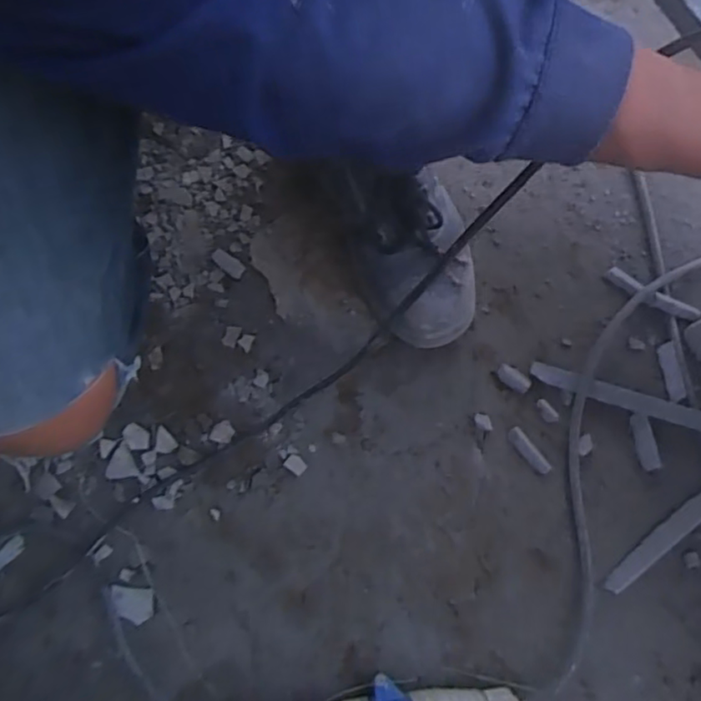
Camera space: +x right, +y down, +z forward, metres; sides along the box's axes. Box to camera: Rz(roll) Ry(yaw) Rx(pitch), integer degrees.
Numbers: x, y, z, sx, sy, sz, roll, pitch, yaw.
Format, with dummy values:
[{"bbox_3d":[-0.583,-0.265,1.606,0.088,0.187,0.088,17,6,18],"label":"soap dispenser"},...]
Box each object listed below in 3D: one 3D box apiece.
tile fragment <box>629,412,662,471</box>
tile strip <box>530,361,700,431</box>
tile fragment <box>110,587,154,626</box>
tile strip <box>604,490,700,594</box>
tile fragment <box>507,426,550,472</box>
[{"bbox_3d":[0.273,0.084,0.555,0.018,0.006,0.053,-7,73,-5],"label":"tile fragment"},{"bbox_3d":[0.272,0.048,0.558,0.204,0.012,0.020,18,73,2],"label":"tile strip"},{"bbox_3d":[-0.189,0.219,0.515,0.039,0.007,0.027,4,73,-2],"label":"tile fragment"},{"bbox_3d":[0.291,0.160,0.535,0.160,0.008,0.020,-35,78,-13],"label":"tile strip"},{"bbox_3d":[0.166,0.094,0.559,0.014,0.005,0.050,-34,78,-12],"label":"tile fragment"}]

